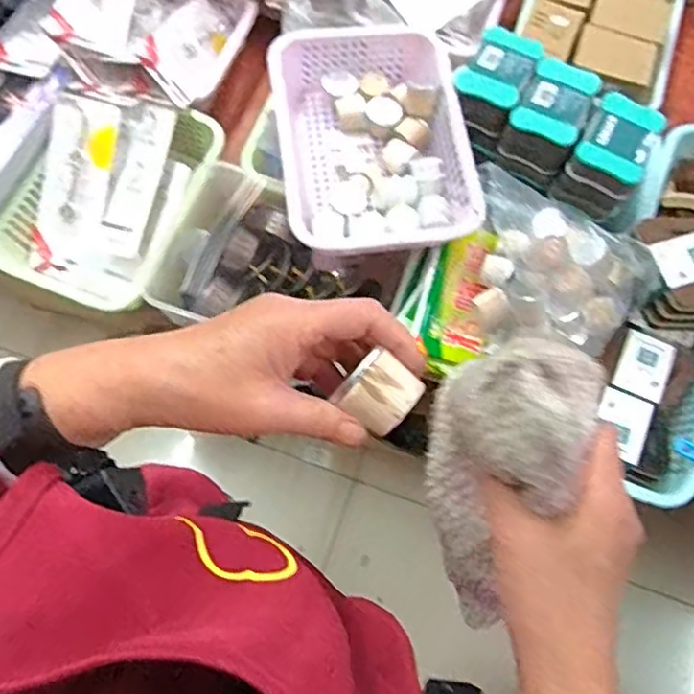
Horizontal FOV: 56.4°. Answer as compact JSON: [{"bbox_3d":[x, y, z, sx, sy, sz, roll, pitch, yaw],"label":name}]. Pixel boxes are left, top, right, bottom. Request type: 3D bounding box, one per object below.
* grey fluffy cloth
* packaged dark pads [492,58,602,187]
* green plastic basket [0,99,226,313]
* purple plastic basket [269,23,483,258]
[{"bbox_3d":[0.074,0.073,0.343,0.073,0.166,0.068,16,33,6],"label":"grey fluffy cloth"},{"bbox_3d":[0.252,-0.284,0.811,0.084,0.064,0.135,29,73,9],"label":"packaged dark pads"},{"bbox_3d":[-0.316,-0.203,0.869,0.192,0.110,0.311,28,73,8],"label":"green plastic basket"},{"bbox_3d":[0.032,-0.250,0.818,0.222,0.102,0.311,-8,72,-3],"label":"purple plastic basket"}]

